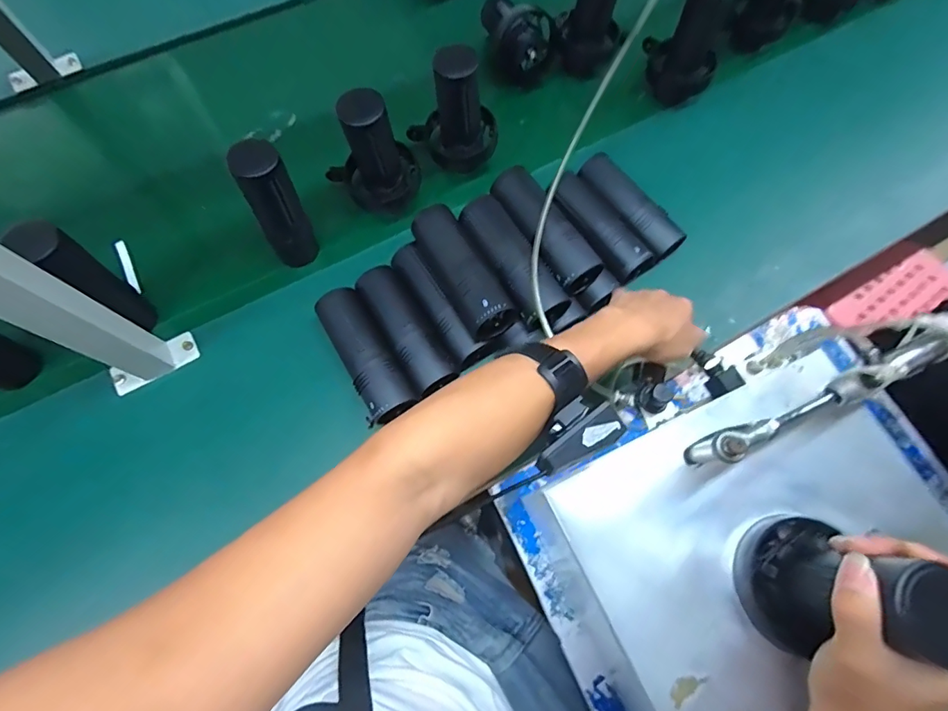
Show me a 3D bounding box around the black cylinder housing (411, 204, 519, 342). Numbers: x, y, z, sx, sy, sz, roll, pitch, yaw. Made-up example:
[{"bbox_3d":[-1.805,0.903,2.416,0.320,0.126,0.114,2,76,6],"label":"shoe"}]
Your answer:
[{"bbox_3d":[-0.017,-0.099,0.532,0.059,0.062,0.167,-28,74,-11],"label":"black cylinder housing"}]

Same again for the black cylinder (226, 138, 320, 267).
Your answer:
[{"bbox_3d":[-0.233,-0.174,0.556,0.056,0.164,0.046,-23,73,-9],"label":"black cylinder"}]

